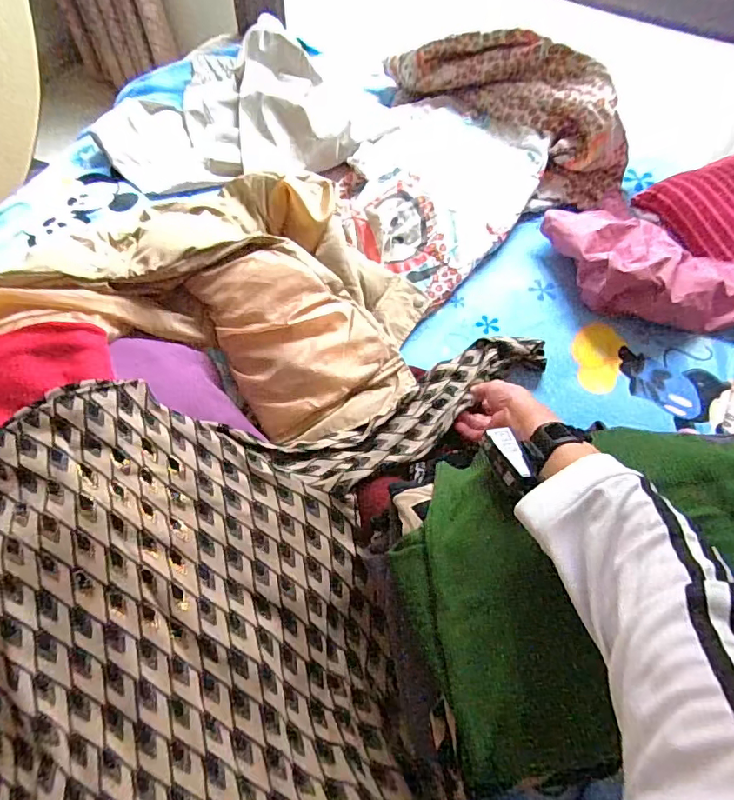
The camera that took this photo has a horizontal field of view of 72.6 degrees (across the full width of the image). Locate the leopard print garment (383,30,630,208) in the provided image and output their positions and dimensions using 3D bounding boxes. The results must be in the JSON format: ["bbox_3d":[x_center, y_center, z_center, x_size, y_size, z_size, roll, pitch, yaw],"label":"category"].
[{"bbox_3d":[0.278,-0.570,0.940,0.183,0.137,0.488,-36,67,-20],"label":"leopard print garment"}]

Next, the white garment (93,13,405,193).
[{"bbox_3d":[-0.247,-0.551,0.966,0.494,0.104,0.408,-25,63,-15],"label":"white garment"}]

